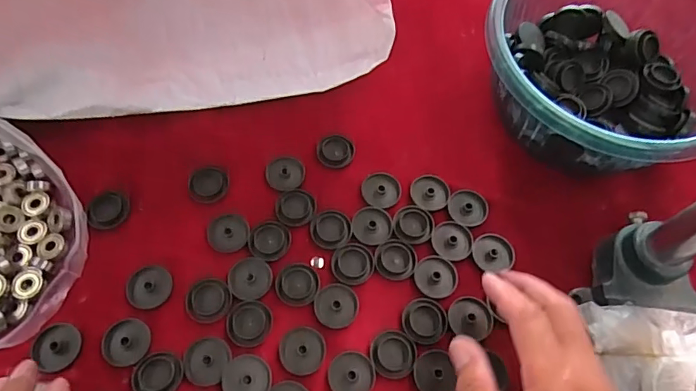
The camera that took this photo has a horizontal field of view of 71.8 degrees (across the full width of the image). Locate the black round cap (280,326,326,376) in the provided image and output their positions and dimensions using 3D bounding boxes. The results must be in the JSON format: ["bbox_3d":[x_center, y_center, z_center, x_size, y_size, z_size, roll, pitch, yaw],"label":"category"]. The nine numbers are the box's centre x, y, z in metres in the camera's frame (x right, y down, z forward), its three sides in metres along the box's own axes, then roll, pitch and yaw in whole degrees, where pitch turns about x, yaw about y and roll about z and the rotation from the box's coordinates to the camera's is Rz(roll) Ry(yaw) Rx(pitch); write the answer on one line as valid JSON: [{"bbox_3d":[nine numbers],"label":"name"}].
[{"bbox_3d":[-0.033,0.111,0.349,0.033,0.005,0.032,1,63,-2],"label":"black round cap"}]

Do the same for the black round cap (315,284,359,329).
[{"bbox_3d":[-0.008,0.083,0.363,0.032,0.004,0.033,1,63,-2],"label":"black round cap"}]

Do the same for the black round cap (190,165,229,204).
[{"bbox_3d":[-0.117,-0.010,0.403,0.031,0.004,0.032,1,63,-2],"label":"black round cap"}]

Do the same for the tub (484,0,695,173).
[{"bbox_3d":[0.218,-0.111,0.424,0.199,0.091,0.192,1,63,-2],"label":"tub"}]

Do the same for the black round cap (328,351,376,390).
[{"bbox_3d":[0.003,0.128,0.342,0.033,0.004,0.033,1,63,-2],"label":"black round cap"}]

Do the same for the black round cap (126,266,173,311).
[{"bbox_3d":[-0.151,0.069,0.364,0.032,0.004,0.031,1,63,-2],"label":"black round cap"}]

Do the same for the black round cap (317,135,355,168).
[{"bbox_3d":[-0.011,-0.040,0.427,0.033,0.006,0.030,1,63,-2],"label":"black round cap"}]

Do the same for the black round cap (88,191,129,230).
[{"bbox_3d":[-0.194,0.012,0.388,0.029,0.004,0.033,9,63,2],"label":"black round cap"}]

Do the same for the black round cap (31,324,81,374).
[{"bbox_3d":[-0.207,0.106,0.341,0.030,0.007,0.034,-40,72,-20],"label":"black round cap"}]

